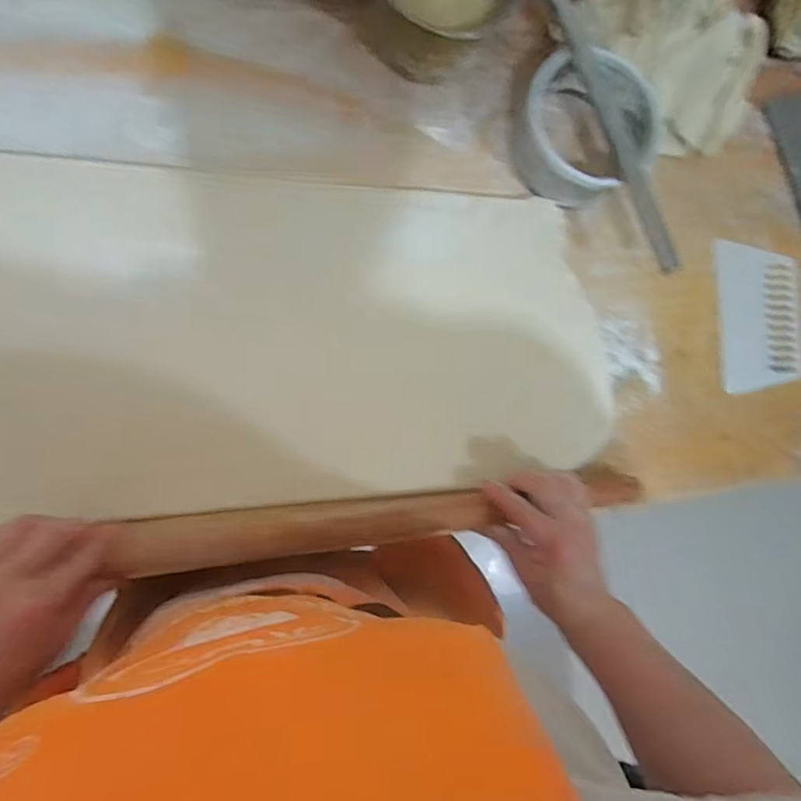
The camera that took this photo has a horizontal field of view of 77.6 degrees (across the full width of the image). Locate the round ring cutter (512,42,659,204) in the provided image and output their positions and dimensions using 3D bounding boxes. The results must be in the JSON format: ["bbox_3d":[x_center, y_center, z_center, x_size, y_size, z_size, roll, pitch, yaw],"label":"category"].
[{"bbox_3d":[0.174,-0.252,0.473,0.123,0.053,0.123,0,88,-12],"label":"round ring cutter"}]

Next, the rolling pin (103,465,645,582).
[{"bbox_3d":[-0.085,0.106,0.411,0.651,0.037,0.043,-4,91,-15],"label":"rolling pin"}]

